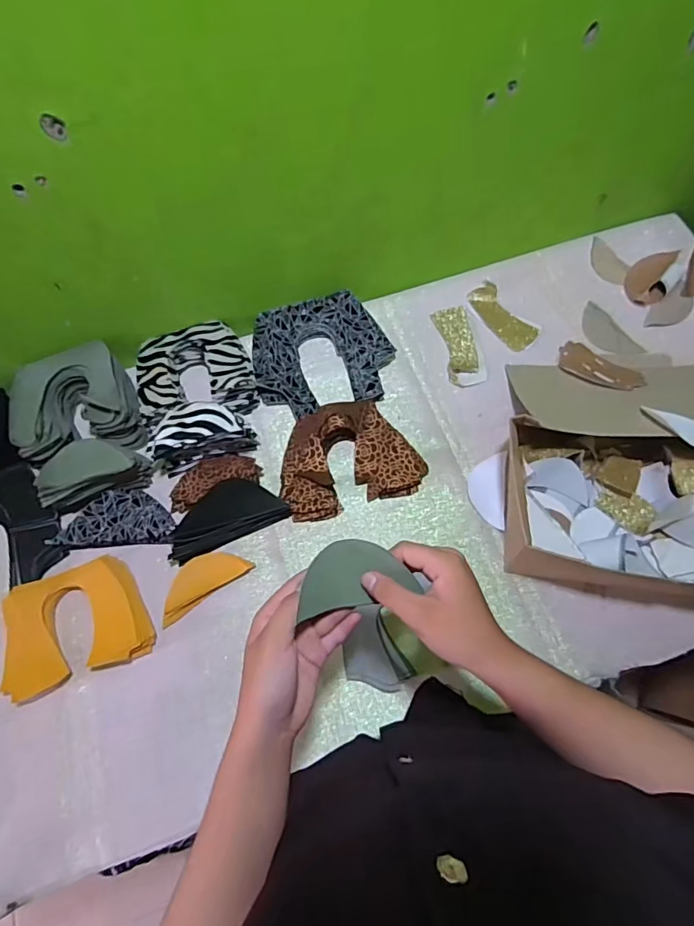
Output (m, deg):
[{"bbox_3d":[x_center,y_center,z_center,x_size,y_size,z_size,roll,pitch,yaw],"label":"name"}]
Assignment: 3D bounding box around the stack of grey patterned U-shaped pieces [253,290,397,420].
[{"bbox_3d":[-0.036,-0.156,0.721,0.193,0.034,0.181,-13,66,-4],"label":"stack of grey patterned U-shaped pieces"}]

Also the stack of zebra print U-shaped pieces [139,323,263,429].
[{"bbox_3d":[-0.214,-0.121,0.703,0.154,0.050,0.147,-18,67,-6],"label":"stack of zebra print U-shaped pieces"}]

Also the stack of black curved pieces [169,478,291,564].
[{"bbox_3d":[-0.156,0.066,0.628,0.148,0.025,0.069,-25,68,-9],"label":"stack of black curved pieces"}]

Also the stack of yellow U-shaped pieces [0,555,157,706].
[{"bbox_3d":[-0.320,0.187,0.576,0.159,0.033,0.122,-22,67,-8],"label":"stack of yellow U-shaped pieces"}]

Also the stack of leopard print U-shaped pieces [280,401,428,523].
[{"bbox_3d":[-0.001,-0.009,0.656,0.178,0.042,0.135,-16,67,-6],"label":"stack of leopard print U-shaped pieces"}]

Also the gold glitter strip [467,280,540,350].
[{"bbox_3d":[0.233,-0.222,0.751,0.057,0.020,0.122,-39,71,-15],"label":"gold glitter strip"}]

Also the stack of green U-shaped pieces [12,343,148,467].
[{"bbox_3d":[-0.369,-0.080,0.684,0.162,0.059,0.144,-14,66,-5],"label":"stack of green U-shaped pieces"}]

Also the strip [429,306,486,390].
[{"bbox_3d":[0.167,-0.176,0.742,0.051,0.005,0.141,-8,66,-2],"label":"strip"}]

